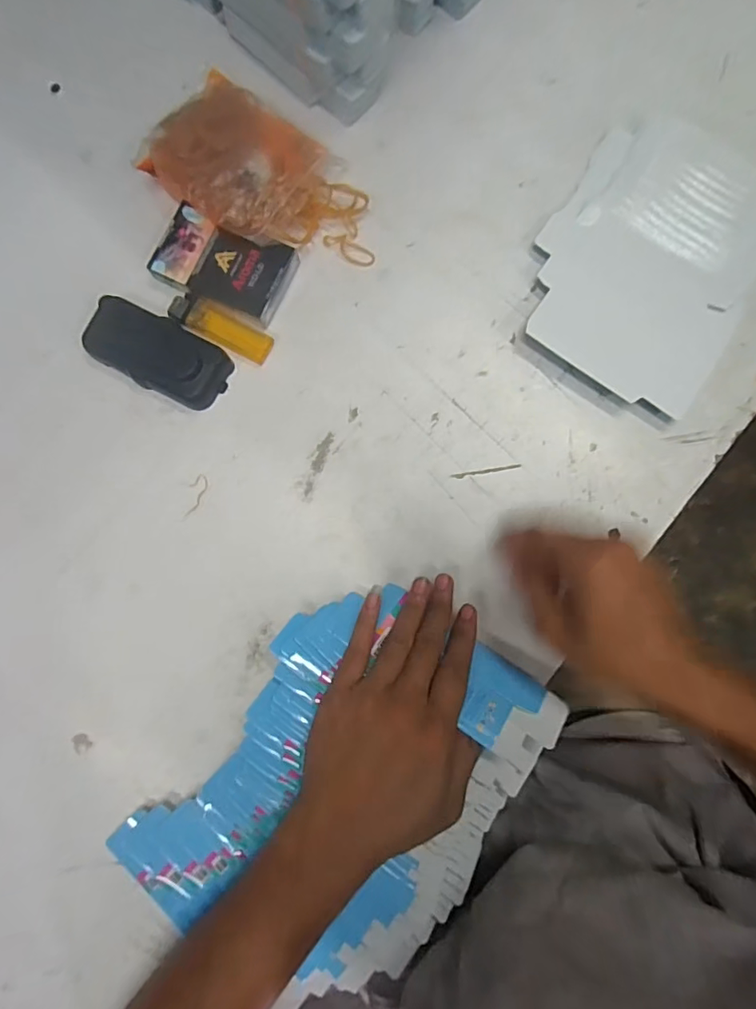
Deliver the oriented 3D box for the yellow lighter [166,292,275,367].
[{"bbox_3d":[-0.121,-0.136,0.384,0.079,0.013,0.028,25,86,2],"label":"yellow lighter"}]

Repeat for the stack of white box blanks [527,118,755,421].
[{"bbox_3d":[0.213,-0.189,0.385,0.158,0.010,0.212,33,87,3],"label":"stack of white box blanks"}]

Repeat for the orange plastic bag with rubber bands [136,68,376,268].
[{"bbox_3d":[-0.082,-0.246,0.379,0.168,0.034,0.099,31,87,3],"label":"orange plastic bag with rubber bands"}]

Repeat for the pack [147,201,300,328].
[{"bbox_3d":[-0.118,-0.184,0.386,0.098,0.020,0.058,21,86,2],"label":"pack"}]

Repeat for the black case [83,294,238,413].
[{"bbox_3d":[-0.170,-0.117,0.383,0.107,0.017,0.054,30,86,3],"label":"black case"}]

